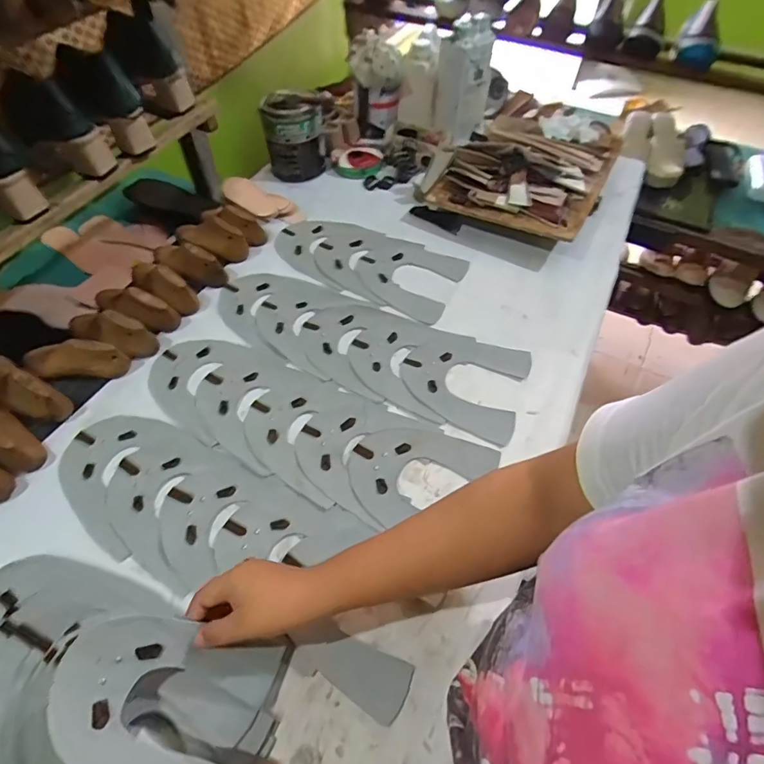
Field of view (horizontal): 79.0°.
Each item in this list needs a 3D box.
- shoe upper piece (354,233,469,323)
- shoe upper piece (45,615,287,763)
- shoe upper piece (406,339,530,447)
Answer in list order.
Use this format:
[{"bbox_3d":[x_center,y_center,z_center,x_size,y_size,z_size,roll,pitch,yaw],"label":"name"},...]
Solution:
[{"bbox_3d":[0.041,-0.174,0.750,0.161,0.008,0.153,26,59,13],"label":"shoe upper piece"},{"bbox_3d":[-0.175,0.258,0.370,0.171,0.046,0.110,15,40,-12],"label":"shoe upper piece"},{"bbox_3d":[0.109,-0.004,0.630,0.160,0.006,0.152,19,57,12],"label":"shoe upper piece"}]

